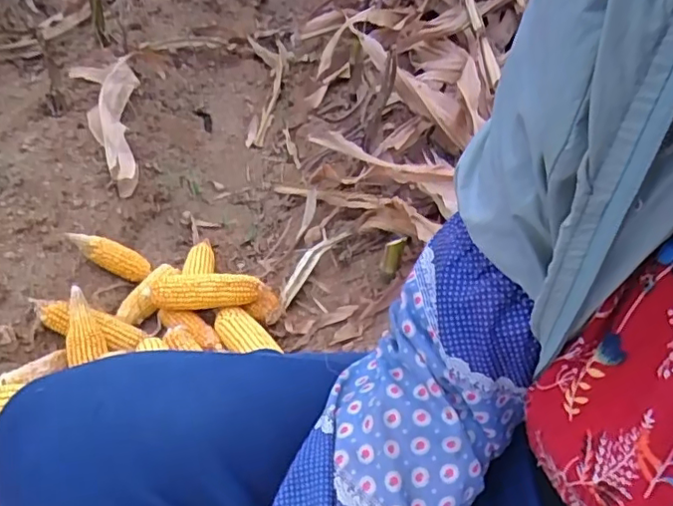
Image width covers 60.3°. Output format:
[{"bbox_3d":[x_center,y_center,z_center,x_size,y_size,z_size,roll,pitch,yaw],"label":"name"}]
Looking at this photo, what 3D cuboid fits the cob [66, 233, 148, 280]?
[{"bbox_3d":[-0.384,0.003,0.978,0.143,0.044,0.043,33,31,-32],"label":"cob"}]

